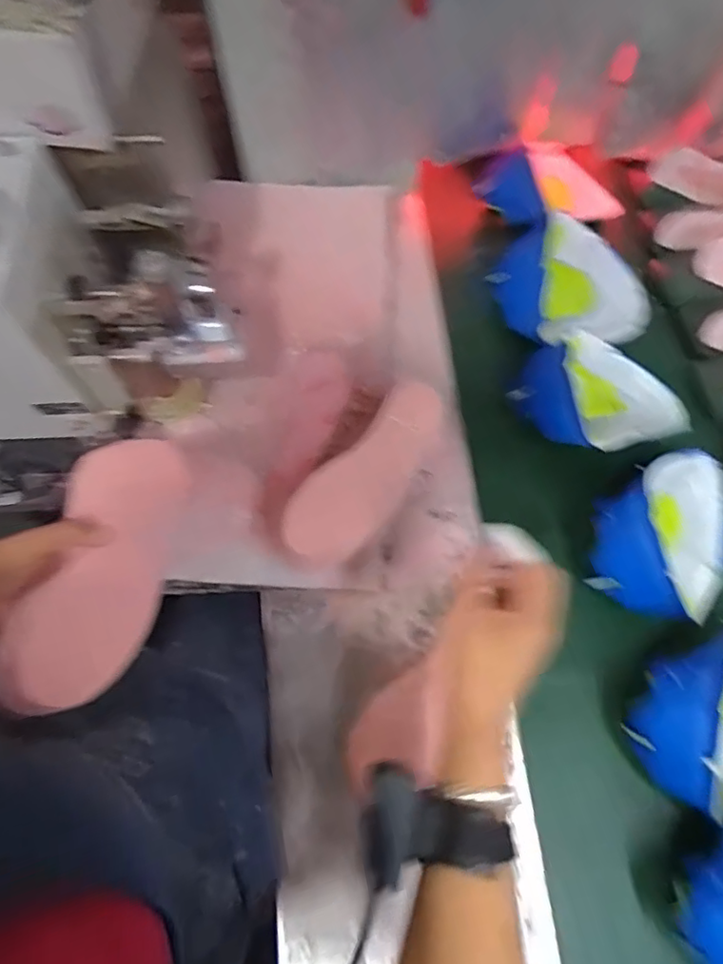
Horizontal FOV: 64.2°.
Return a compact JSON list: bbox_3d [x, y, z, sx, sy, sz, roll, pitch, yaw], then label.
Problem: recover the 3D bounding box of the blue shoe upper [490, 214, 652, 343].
[{"bbox_3d":[0.278,-0.260,0.756,0.192,0.067,0.174,-21,71,-7],"label":"blue shoe upper"}]

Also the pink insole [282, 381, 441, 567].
[{"bbox_3d":[0.005,-0.012,0.567,0.088,0.022,0.207,34,83,-15],"label":"pink insole"}]

